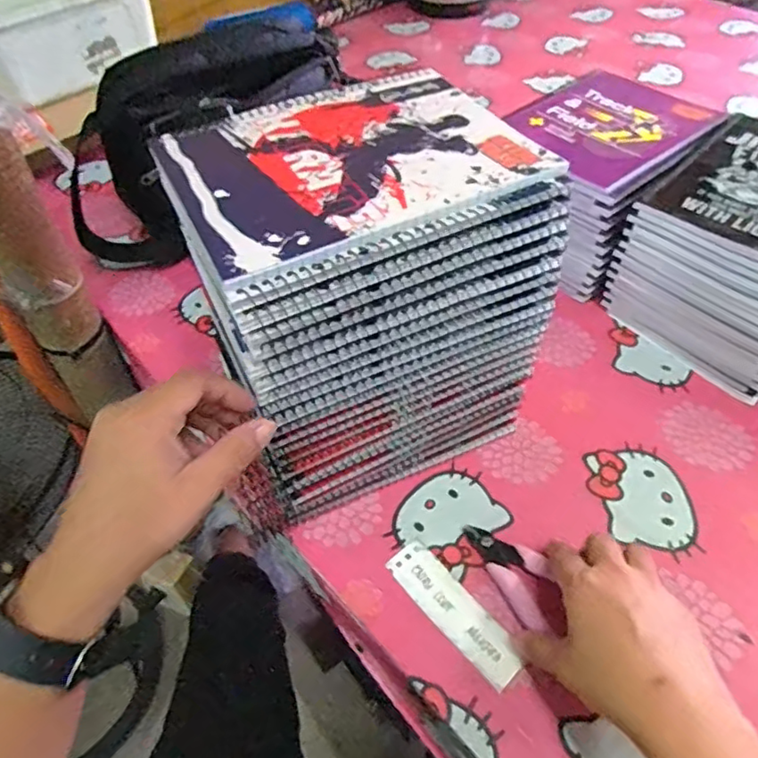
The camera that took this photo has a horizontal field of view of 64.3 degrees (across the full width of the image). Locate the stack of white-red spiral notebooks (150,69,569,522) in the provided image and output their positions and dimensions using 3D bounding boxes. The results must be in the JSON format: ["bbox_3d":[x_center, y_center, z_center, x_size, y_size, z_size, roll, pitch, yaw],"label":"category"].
[{"bbox_3d":[-0.011,-0.054,0.419,0.193,0.214,0.151,-20,51,-16],"label":"stack of white-red spiral notebooks"}]

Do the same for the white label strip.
[{"bbox_3d":[0.050,0.154,0.403,0.031,0.004,0.106,-34,56,-25],"label":"white label strip"}]

